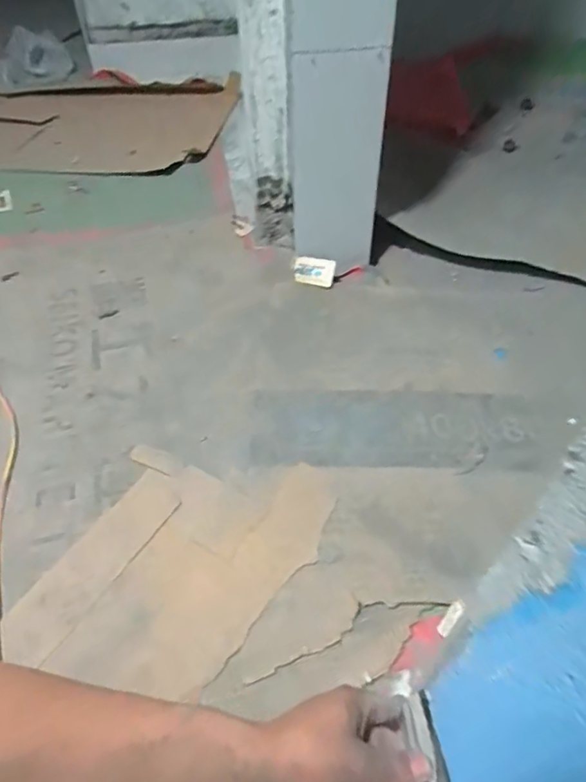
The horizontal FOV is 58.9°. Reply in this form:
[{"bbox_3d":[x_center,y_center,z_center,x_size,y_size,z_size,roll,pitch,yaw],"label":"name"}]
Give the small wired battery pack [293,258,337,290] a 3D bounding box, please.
[{"bbox_3d":[0.040,-0.222,0.977,0.075,0.009,0.056,5,80,1],"label":"small wired battery pack"}]

